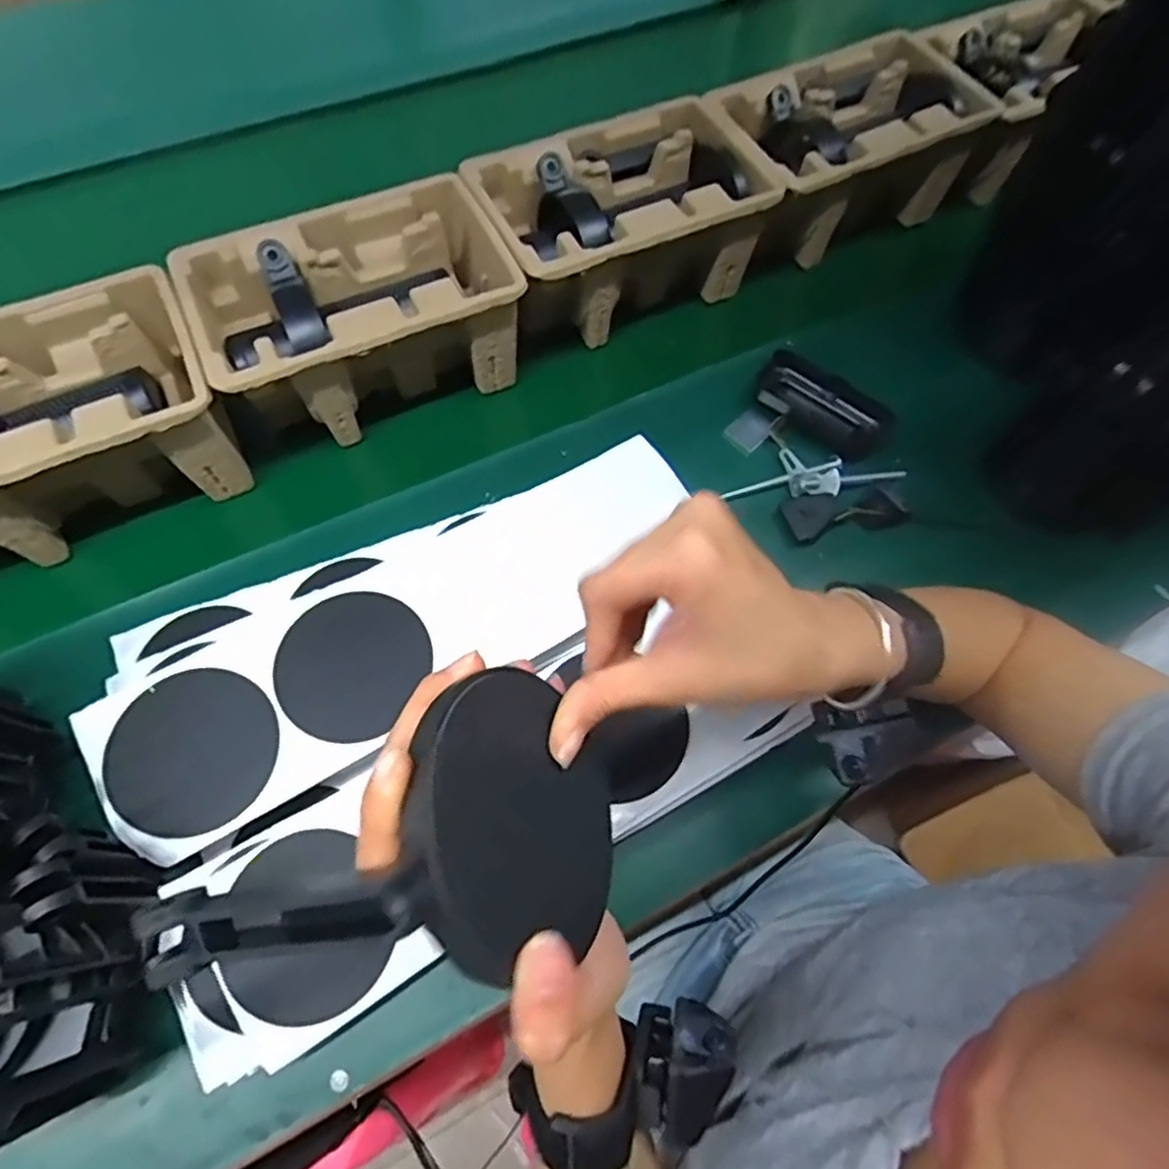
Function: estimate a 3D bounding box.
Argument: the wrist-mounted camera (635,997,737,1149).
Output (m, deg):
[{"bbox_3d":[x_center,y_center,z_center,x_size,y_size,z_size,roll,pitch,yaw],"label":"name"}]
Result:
[{"bbox_3d":[0.041,0.213,0.295,0.038,0.032,0.052,22,63,9],"label":"wrist-mounted camera"}]

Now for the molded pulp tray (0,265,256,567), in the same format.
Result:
[{"bbox_3d":[-0.374,-0.107,0.472,0.223,0.101,0.143,-24,65,-14],"label":"molded pulp tray"}]

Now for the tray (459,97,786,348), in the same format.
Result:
[{"bbox_3d":[0.028,-0.302,0.573,0.222,0.105,0.144,-21,65,-13],"label":"tray"}]

